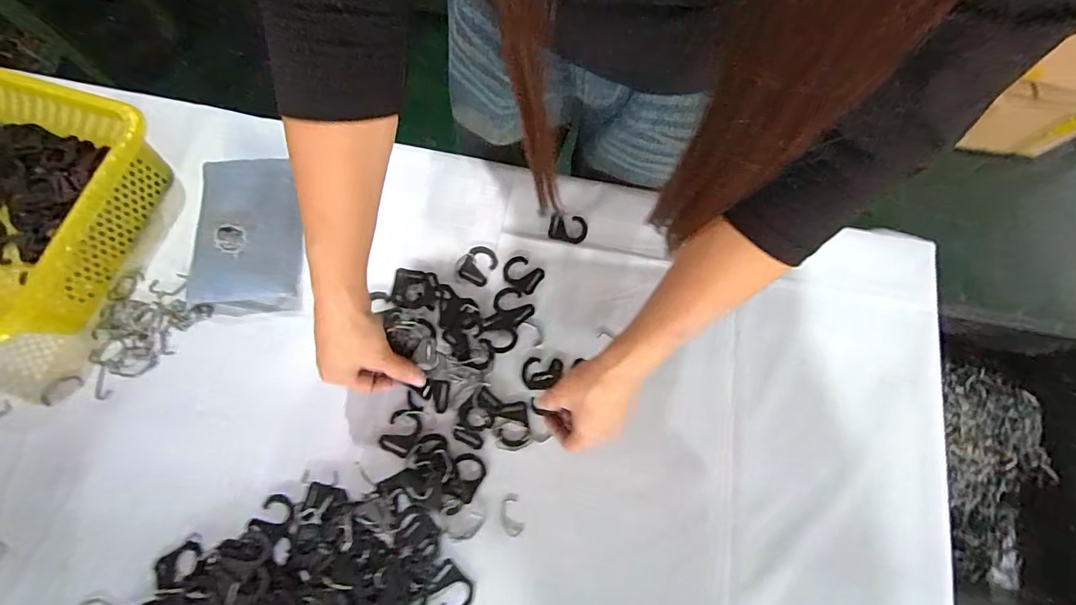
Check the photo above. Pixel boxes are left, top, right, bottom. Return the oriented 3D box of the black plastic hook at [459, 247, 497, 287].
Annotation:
[{"bbox_3d":[-0.066,-0.042,0.521,0.035,0.004,0.045,26,74,6],"label":"black plastic hook"}]

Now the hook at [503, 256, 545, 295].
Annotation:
[{"bbox_3d":[-0.018,-0.032,0.523,0.043,0.004,0.036,32,75,7],"label":"hook"}]

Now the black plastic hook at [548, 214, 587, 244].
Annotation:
[{"bbox_3d":[0.034,-0.086,0.538,0.043,0.006,0.032,11,74,1],"label":"black plastic hook"}]

